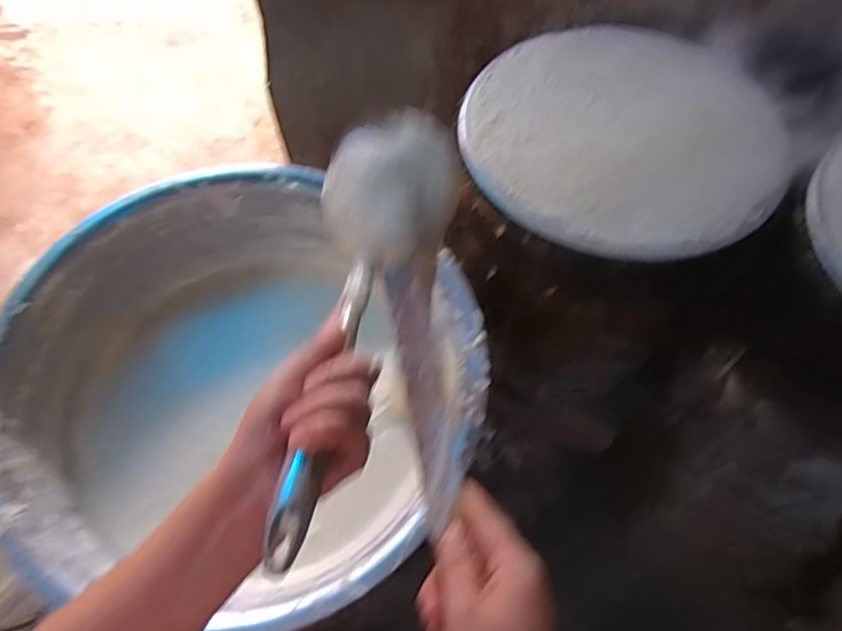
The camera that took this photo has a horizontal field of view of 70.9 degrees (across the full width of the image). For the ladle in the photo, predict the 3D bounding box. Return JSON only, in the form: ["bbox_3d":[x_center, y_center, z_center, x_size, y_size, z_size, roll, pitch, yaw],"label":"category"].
[{"bbox_3d":[-0.047,-0.005,0.399,0.100,0.051,0.327,10,60,7],"label":"ladle"}]

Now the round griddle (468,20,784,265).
[{"bbox_3d":[0.222,-0.212,0.677,0.323,0.028,0.349,-3,61,5],"label":"round griddle"}]

